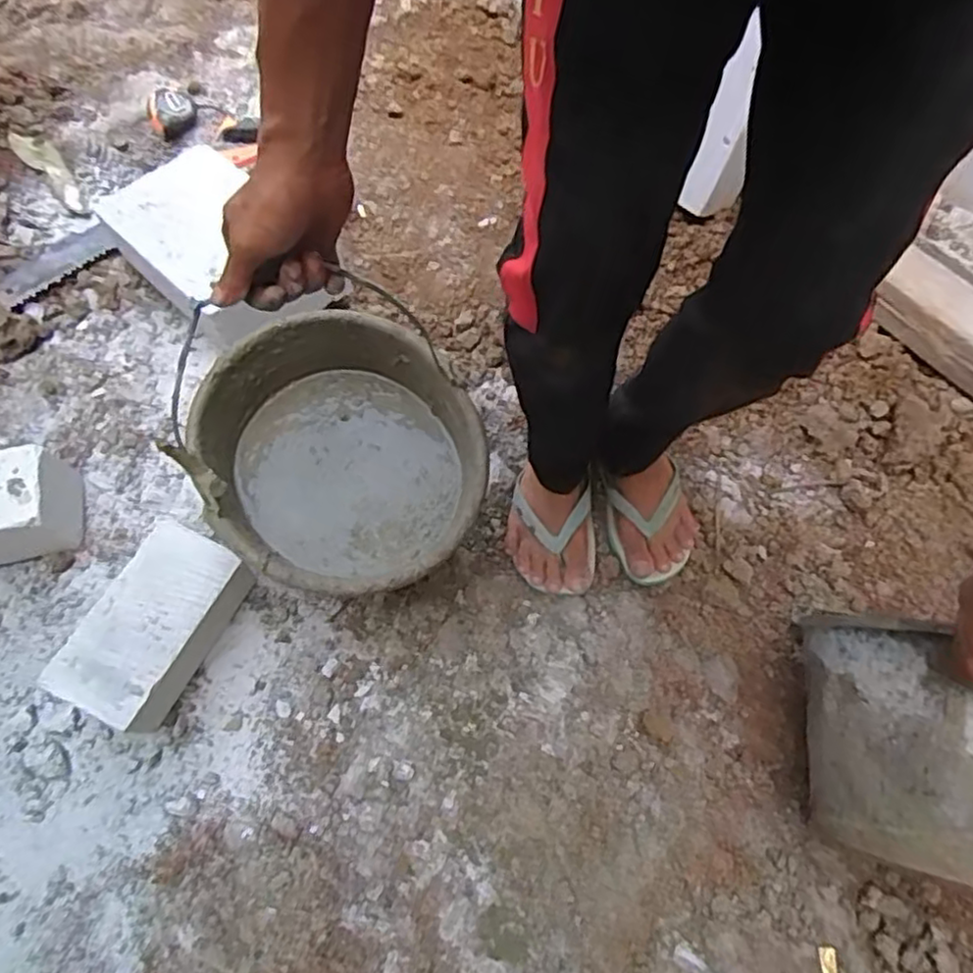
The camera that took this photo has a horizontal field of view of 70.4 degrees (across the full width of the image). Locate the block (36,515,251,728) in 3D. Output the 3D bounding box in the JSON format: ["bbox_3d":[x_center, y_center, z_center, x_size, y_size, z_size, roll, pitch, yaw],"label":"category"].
[{"bbox_3d":[-0.346,0.153,0.738,0.095,0.115,0.196,24,64,11],"label":"block"}]

